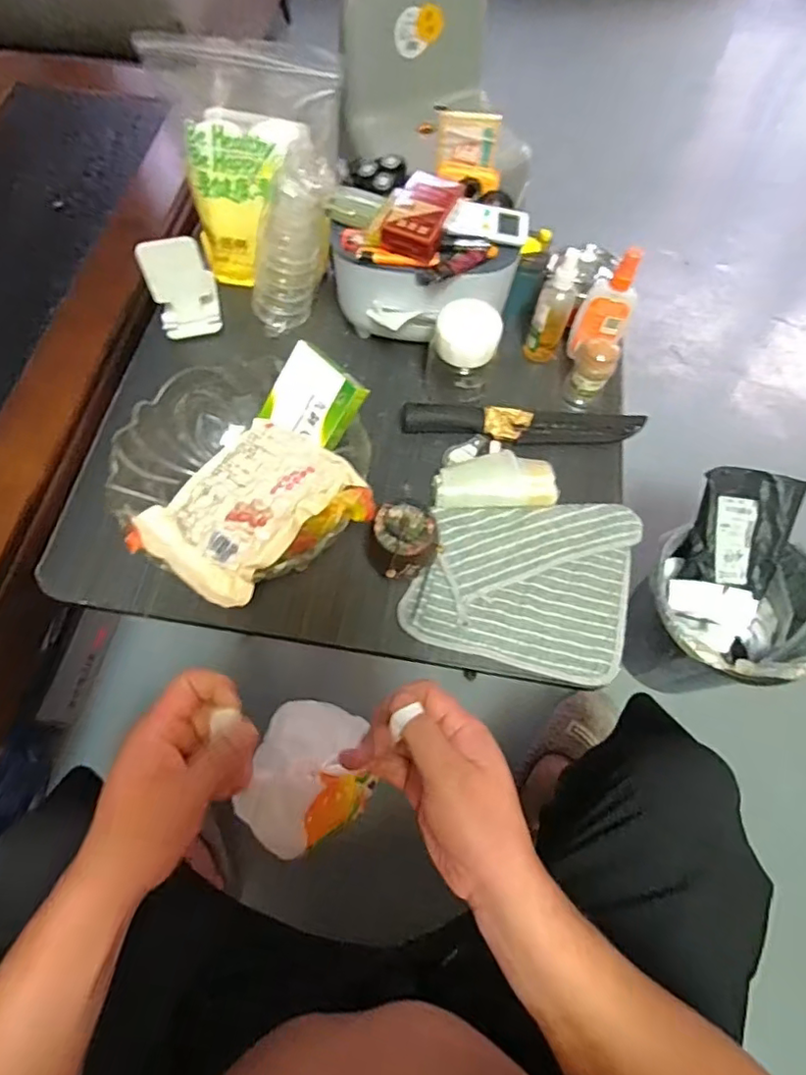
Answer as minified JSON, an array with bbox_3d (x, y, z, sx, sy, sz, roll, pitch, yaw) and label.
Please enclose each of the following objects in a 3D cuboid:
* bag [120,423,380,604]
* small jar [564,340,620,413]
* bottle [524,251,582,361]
[{"bbox_3d":[-0.131,-0.022,0.503,0.149,0.042,0.168,41,71,16],"label":"bag"},{"bbox_3d":[0.215,-0.185,0.664,0.042,0.085,0.035,26,67,10],"label":"small jar"},{"bbox_3d":[0.171,-0.261,0.670,0.043,0.135,0.034,-17,67,-9],"label":"bottle"}]

